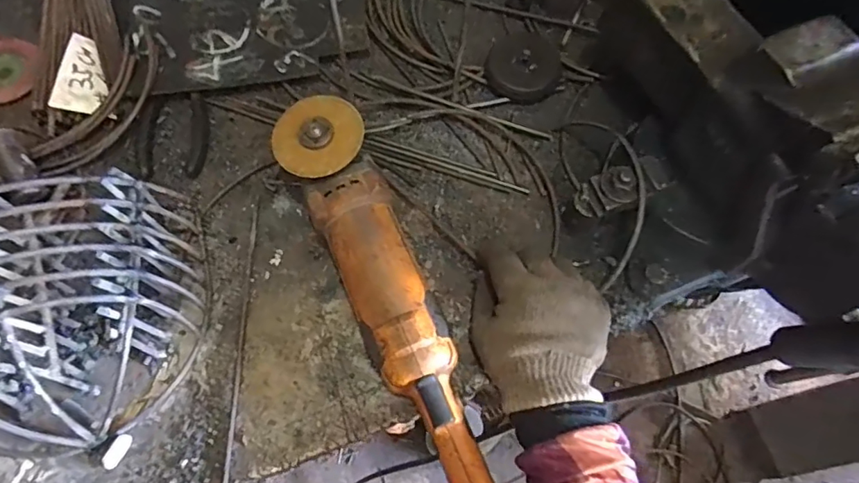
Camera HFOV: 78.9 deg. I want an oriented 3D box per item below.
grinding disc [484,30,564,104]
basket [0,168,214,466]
[{"bbox_3d":[0.104,-0.196,0.565,0.078,0.021,0.095,15,69,6],"label":"grinding disc"},{"bbox_3d":[-0.295,0.052,0.403,0.196,0.104,0.215,-11,68,-4],"label":"basket"}]

